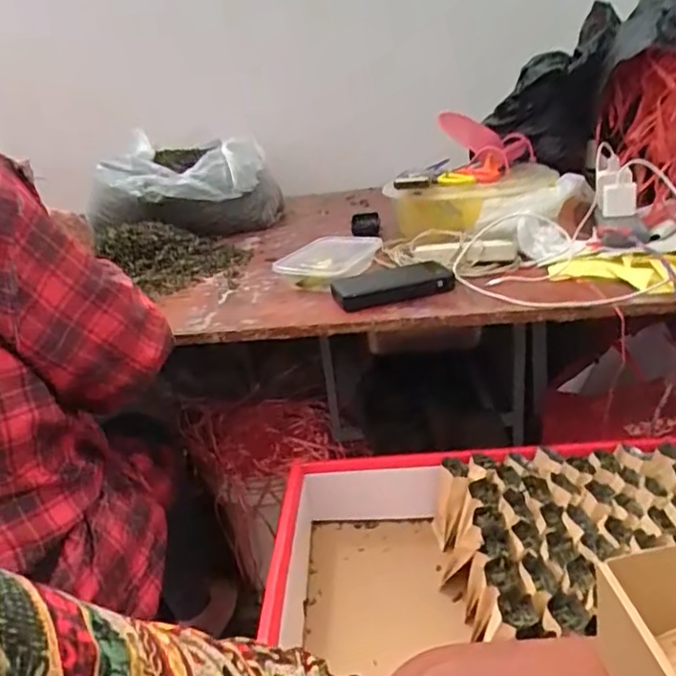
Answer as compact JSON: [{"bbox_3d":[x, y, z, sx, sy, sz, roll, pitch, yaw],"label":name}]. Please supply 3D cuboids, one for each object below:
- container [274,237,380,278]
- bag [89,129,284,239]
[{"bbox_3d":[-0.013,-0.118,0.886,0.119,0.035,0.133,6,28,27],"label":"container"},{"bbox_3d":[-0.301,-0.291,1.192,0.259,0.184,0.321,15,33,40],"label":"bag"}]

